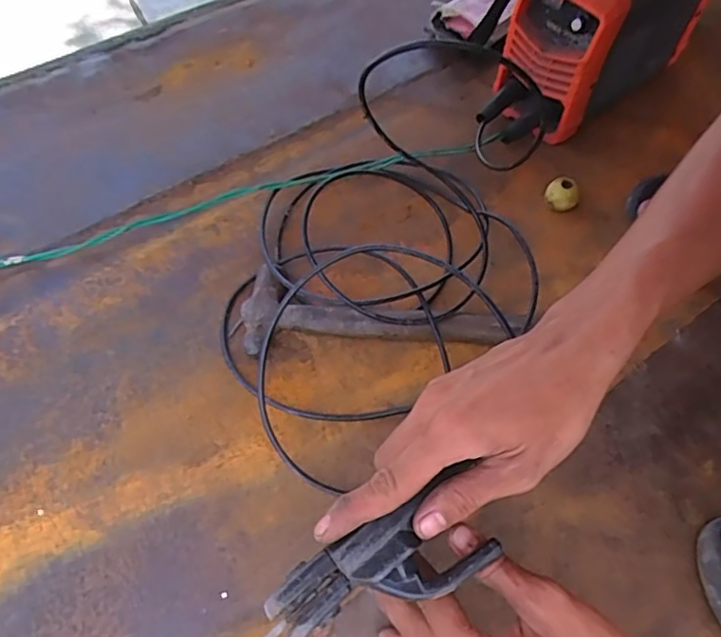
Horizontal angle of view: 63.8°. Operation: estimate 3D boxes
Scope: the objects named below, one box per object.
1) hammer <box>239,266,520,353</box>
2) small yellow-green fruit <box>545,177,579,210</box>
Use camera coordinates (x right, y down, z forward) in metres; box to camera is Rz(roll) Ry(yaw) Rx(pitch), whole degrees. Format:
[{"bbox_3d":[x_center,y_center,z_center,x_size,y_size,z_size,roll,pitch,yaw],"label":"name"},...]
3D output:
[{"bbox_3d":[0.014,-0.012,0.516,0.242,0.042,0.081,-1,57,-2],"label":"hammer"},{"bbox_3d":[0.212,-0.130,0.612,0.032,0.029,0.026,24,60,13],"label":"small yellow-green fruit"}]

